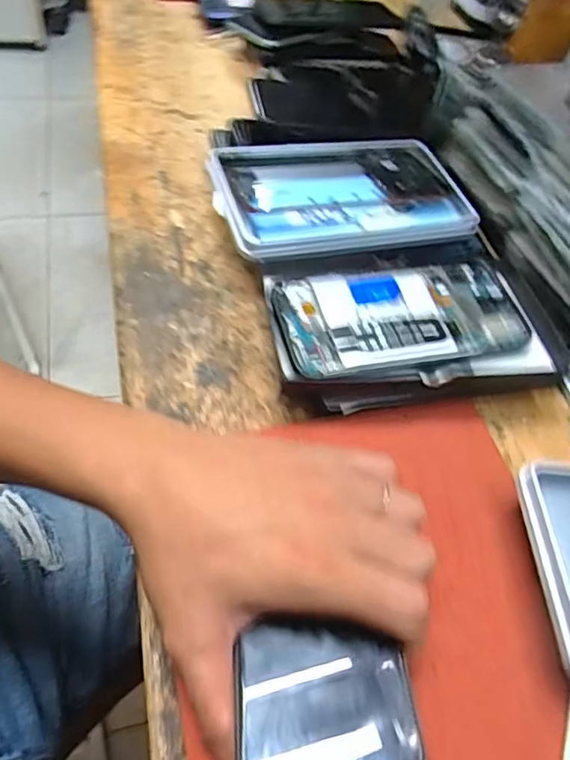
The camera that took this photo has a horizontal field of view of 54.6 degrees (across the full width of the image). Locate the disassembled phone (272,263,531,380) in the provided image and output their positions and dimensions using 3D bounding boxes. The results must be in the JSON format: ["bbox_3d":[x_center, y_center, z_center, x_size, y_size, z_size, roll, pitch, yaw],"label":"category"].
[{"bbox_3d":[0.072,-0.040,0.337,0.152,0.007,0.072,-9,59,-13],"label":"disassembled phone"}]

